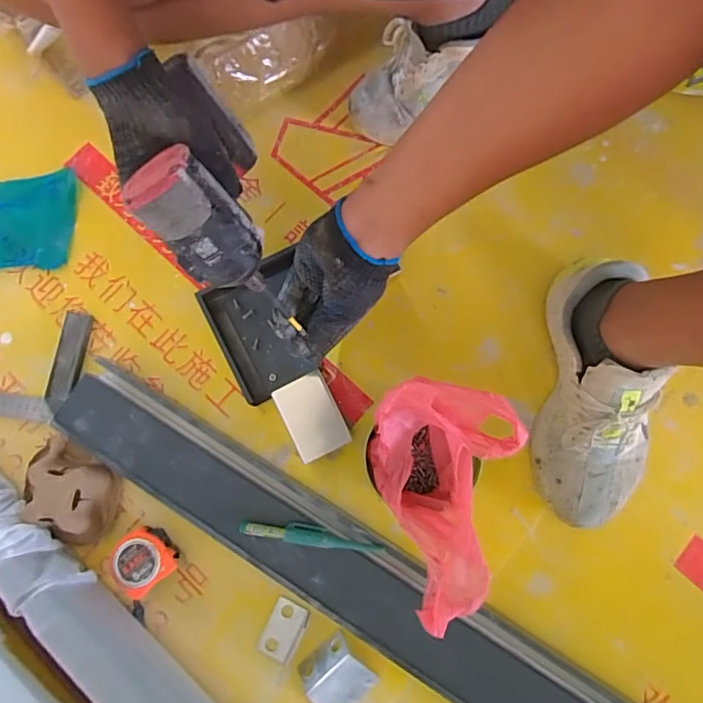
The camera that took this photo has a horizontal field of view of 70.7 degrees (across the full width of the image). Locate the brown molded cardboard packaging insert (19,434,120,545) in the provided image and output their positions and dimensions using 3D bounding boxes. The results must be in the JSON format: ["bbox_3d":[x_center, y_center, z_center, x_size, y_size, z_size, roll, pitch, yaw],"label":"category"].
[{"bbox_3d":[-0.323,0.159,0.558,0.117,0.045,0.094,28,81,6],"label":"brown molded cardboard packaging insert"}]

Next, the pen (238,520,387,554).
[{"bbox_3d":[-0.042,0.195,0.526,0.153,0.012,0.019,9,78,3],"label":"pen"}]

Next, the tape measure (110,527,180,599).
[{"bbox_3d":[-0.228,0.228,0.546,0.064,0.041,0.064,-40,81,-7],"label":"tape measure"}]

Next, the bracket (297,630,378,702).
[{"bbox_3d":[-0.017,0.349,0.527,0.067,0.024,0.068,-41,81,-7],"label":"bracket"}]

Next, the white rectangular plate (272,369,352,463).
[{"bbox_3d":[-0.045,0.076,0.574,0.061,0.034,0.088,-25,80,-4],"label":"white rectangular plate"}]

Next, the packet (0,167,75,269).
[{"bbox_3d":[-0.428,-0.172,0.643,0.127,0.025,0.130,-7,79,0],"label":"packet"}]

